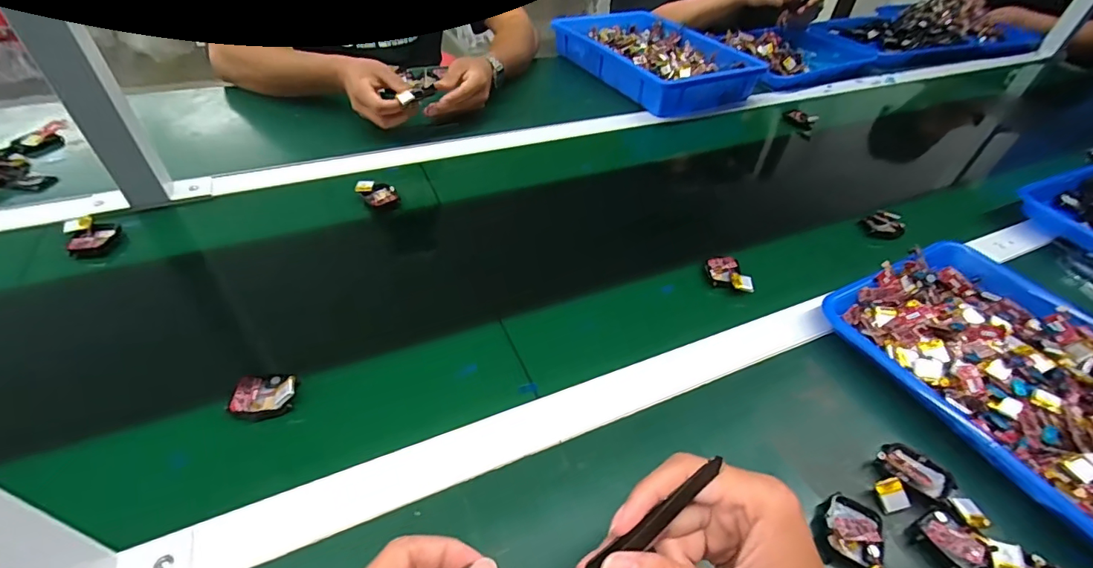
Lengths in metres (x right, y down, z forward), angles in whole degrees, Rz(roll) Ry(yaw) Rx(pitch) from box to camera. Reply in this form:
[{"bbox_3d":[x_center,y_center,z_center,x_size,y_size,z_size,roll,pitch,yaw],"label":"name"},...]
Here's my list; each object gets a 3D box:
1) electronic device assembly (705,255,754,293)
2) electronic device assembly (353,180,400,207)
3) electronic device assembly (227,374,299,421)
[{"bbox_3d":[0.199,-0.009,0.514,0.036,0.014,0.057,-4,44,-10],"label":"electronic device assembly"},{"bbox_3d":[-0.208,-0.114,0.579,0.041,0.018,0.040,-27,52,-30],"label":"electronic device assembly"},{"bbox_3d":[-0.223,0.087,0.375,0.051,0.016,0.038,-3,44,-8],"label":"electronic device assembly"}]

